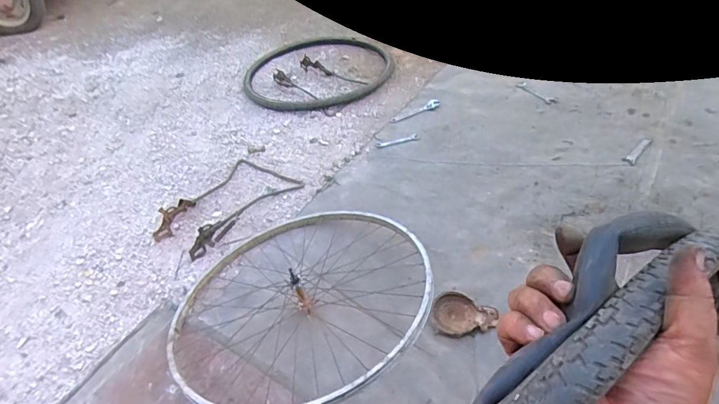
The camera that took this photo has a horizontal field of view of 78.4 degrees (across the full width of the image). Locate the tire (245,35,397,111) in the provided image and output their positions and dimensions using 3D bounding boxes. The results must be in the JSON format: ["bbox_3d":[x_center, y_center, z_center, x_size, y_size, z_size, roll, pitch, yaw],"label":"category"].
[{"bbox_3d":[-0.172,-0.539,1.800,0.586,0.039,0.582,-4,48,4],"label":"tire"}]

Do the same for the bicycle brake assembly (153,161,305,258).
[{"bbox_3d":[-0.390,0.009,1.327,0.249,0.070,0.391,21,54,24],"label":"bicycle brake assembly"}]

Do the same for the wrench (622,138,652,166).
[{"bbox_3d":[0.821,-0.153,1.299,0.035,0.005,0.147,33,59,31],"label":"wrench"}]

